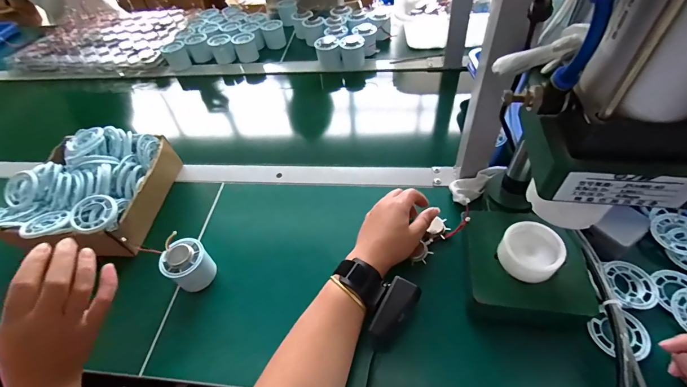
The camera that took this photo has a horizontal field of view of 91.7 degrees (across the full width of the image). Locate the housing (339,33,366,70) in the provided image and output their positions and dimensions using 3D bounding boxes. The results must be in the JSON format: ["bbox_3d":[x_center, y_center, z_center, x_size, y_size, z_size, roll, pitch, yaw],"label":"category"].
[{"bbox_3d":[0.021,-0.321,0.755,0.054,0.058,0.051,-3,50,3],"label":"housing"}]

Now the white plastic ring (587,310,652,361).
[{"bbox_3d":[0.298,0.154,0.357,0.055,0.012,0.046,-12,50,-4],"label":"white plastic ring"}]

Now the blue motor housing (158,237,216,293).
[{"bbox_3d":[-0.201,0.095,0.439,0.045,0.062,0.052,28,59,26],"label":"blue motor housing"}]

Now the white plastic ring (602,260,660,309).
[{"bbox_3d":[0.331,0.105,0.383,0.053,0.011,0.052,-3,50,4],"label":"white plastic ring"}]

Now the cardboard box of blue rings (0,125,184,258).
[{"bbox_3d":[-0.393,-0.002,0.514,0.202,0.086,0.195,-4,50,3],"label":"cardboard box of blue rings"}]

